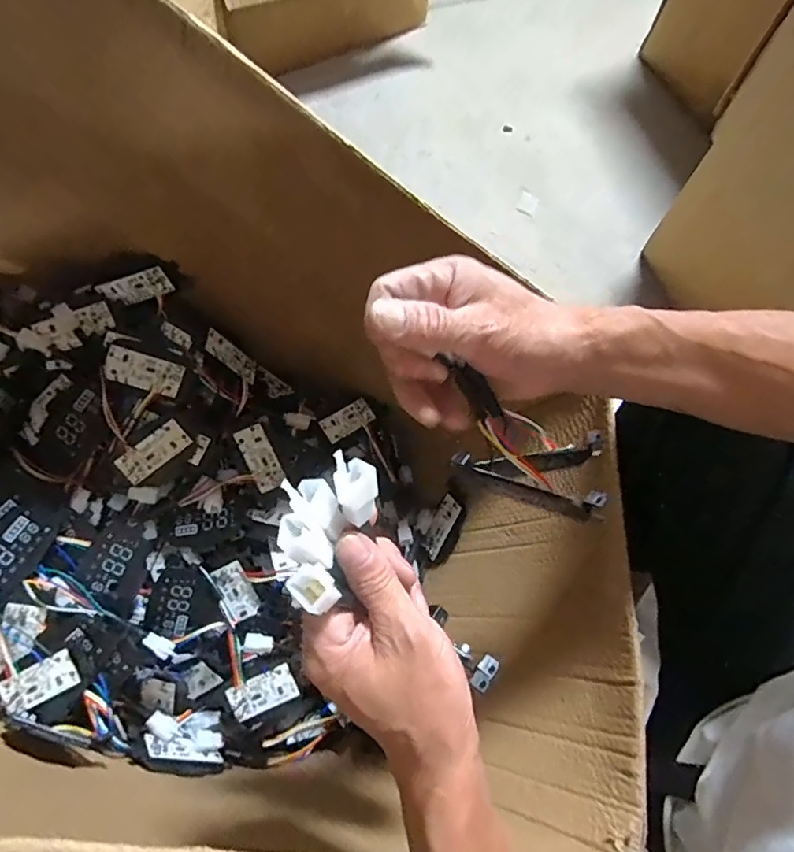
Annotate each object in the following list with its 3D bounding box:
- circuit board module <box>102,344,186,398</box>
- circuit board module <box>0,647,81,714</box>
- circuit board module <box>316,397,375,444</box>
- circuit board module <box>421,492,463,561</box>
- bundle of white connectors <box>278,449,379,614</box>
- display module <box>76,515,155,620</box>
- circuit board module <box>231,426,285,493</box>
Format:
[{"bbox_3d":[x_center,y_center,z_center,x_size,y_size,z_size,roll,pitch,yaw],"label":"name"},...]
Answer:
[{"bbox_3d":[-0.291,-0.064,0.606,0.083,0.008,0.038,19,78,-15],"label":"circuit board module"},{"bbox_3d":[-0.358,0.257,0.527,0.078,0.008,0.039,-29,82,0],"label":"circuit board module"},{"bbox_3d":[-0.069,-0.008,0.735,0.072,0.004,0.037,-32,91,-9],"label":"circuit board module"},{"bbox_3d":[0.059,0.132,0.692,0.033,0.009,0.082,33,100,31],"label":"circuit board module"},{"bbox_3d":[-0.038,0.049,0.259,0.041,0.020,0.072,19,66,5],"label":"bundle of white connectors"},{"bbox_3d":[-0.313,0.157,0.598,0.070,0.016,0.091,38,54,-23],"label":"display module"},{"bbox_3d":[-0.170,0.039,0.655,0.037,0.010,0.083,-24,83,-28],"label":"circuit board module"}]

